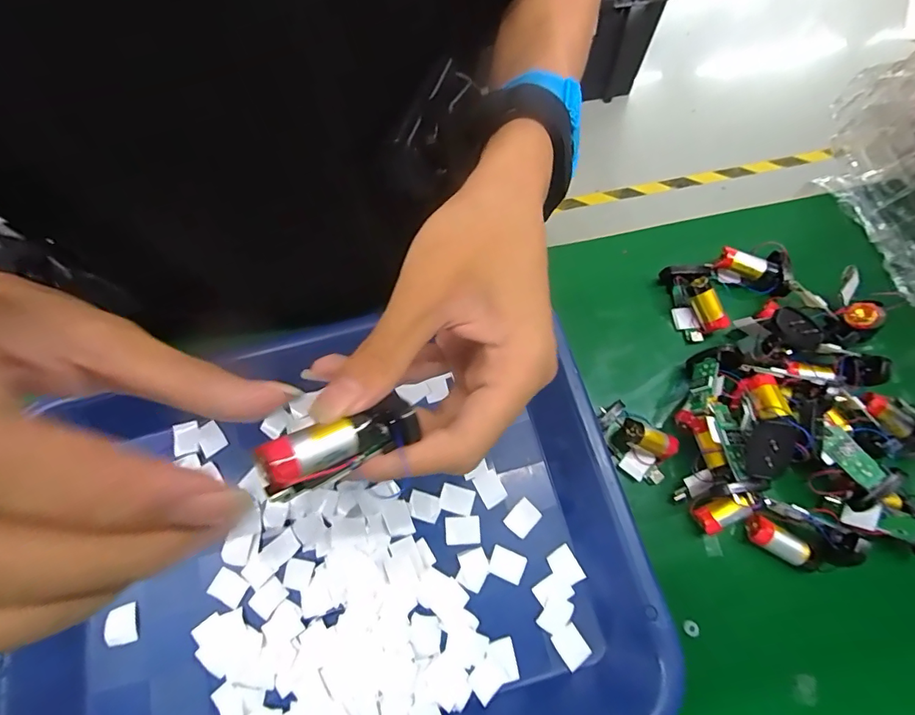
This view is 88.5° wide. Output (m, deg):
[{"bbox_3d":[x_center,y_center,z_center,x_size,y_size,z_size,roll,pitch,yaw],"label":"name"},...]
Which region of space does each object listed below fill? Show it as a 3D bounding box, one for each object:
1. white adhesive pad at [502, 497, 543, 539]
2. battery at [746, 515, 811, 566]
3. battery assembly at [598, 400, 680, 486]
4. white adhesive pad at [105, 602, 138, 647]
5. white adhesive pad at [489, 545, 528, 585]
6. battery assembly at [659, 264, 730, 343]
[{"bbox_3d":[0.039,0.096,0.280,0.015,0.004,0.020,42,76,13],"label":"white adhesive pad"},{"bbox_3d":[0.183,0.106,0.270,0.033,0.016,0.013,32,74,10],"label":"battery"},{"bbox_3d":[0.107,0.052,0.286,0.049,0.025,0.031,33,74,11],"label":"battery assembly"},{"bbox_3d":[-0.191,0.152,0.267,0.015,0.005,0.020,-14,72,-5],"label":"white adhesive pad"},{"bbox_3d":[0.029,0.120,0.271,0.020,0.004,0.016,22,73,7],"label":"white adhesive pad"},{"bbox_3d":[0.160,-0.040,0.316,0.023,0.031,0.050,-14,68,-4],"label":"battery assembly"}]

